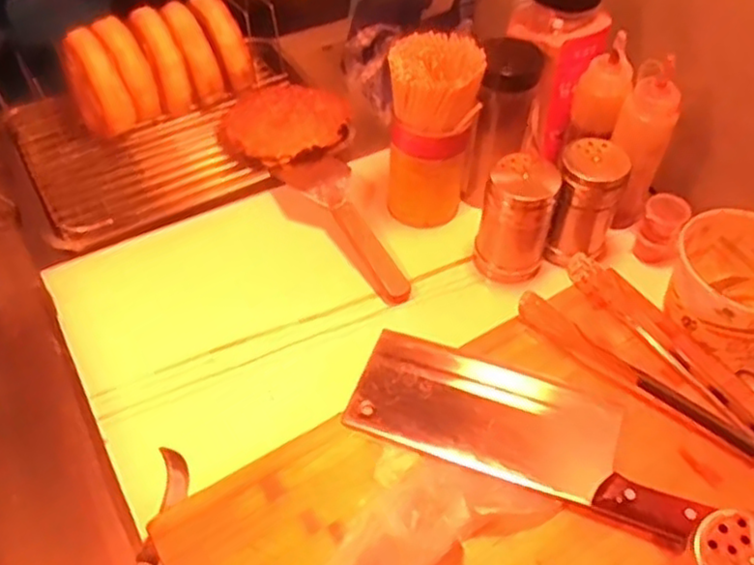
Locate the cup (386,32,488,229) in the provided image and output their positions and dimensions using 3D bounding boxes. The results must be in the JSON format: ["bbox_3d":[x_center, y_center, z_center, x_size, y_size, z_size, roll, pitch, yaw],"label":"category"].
[{"bbox_3d":[0.048,-0.136,0.662,0.079,0.176,0.065,8,50,3],"label":"cup"}]

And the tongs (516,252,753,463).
[{"bbox_3d":[0.223,0.062,0.565,0.071,0.032,0.216,-36,61,-28],"label":"tongs"}]

